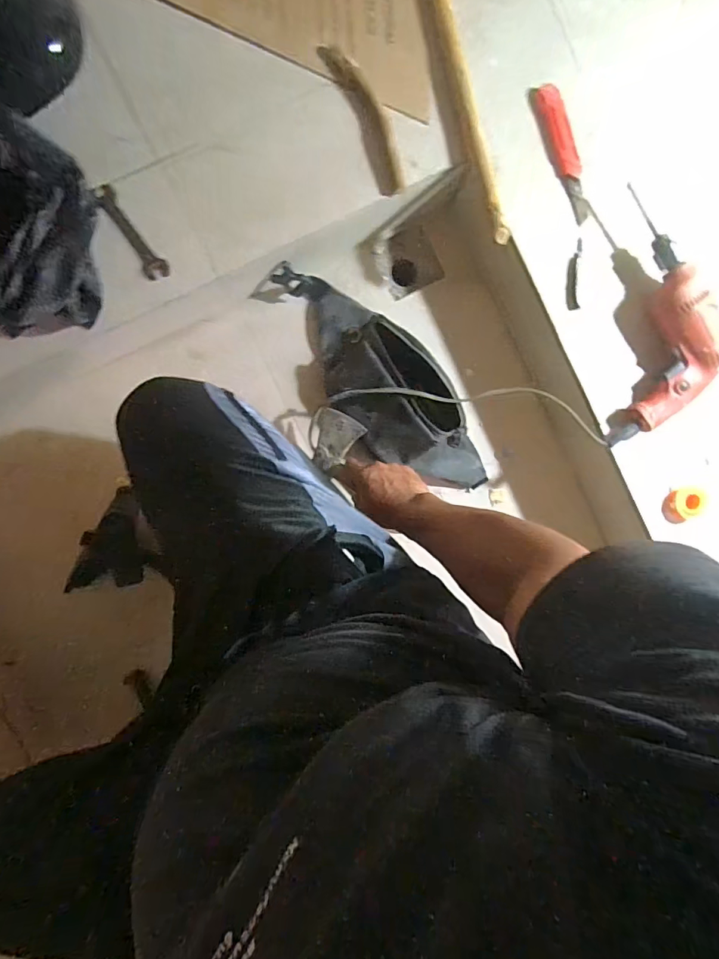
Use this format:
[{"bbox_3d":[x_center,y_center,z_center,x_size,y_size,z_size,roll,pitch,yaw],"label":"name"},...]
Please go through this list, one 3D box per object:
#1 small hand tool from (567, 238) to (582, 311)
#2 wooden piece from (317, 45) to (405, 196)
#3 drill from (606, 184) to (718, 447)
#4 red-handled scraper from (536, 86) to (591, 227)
[{"bbox_3d":[0.312,-0.297,0.656,0.020,0.004,0.100,1,93,-5],"label":"small hand tool"},{"bbox_3d":[0.008,-0.498,0.615,0.039,0.023,0.214,-27,95,-3],"label":"wooden piece"},{"bbox_3d":[0.448,-0.205,0.641,0.147,0.062,0.313,3,92,-5],"label":"drill"},{"bbox_3d":[0.293,-0.465,0.639,0.036,0.012,0.190,-22,94,-4],"label":"red-handled scraper"}]

